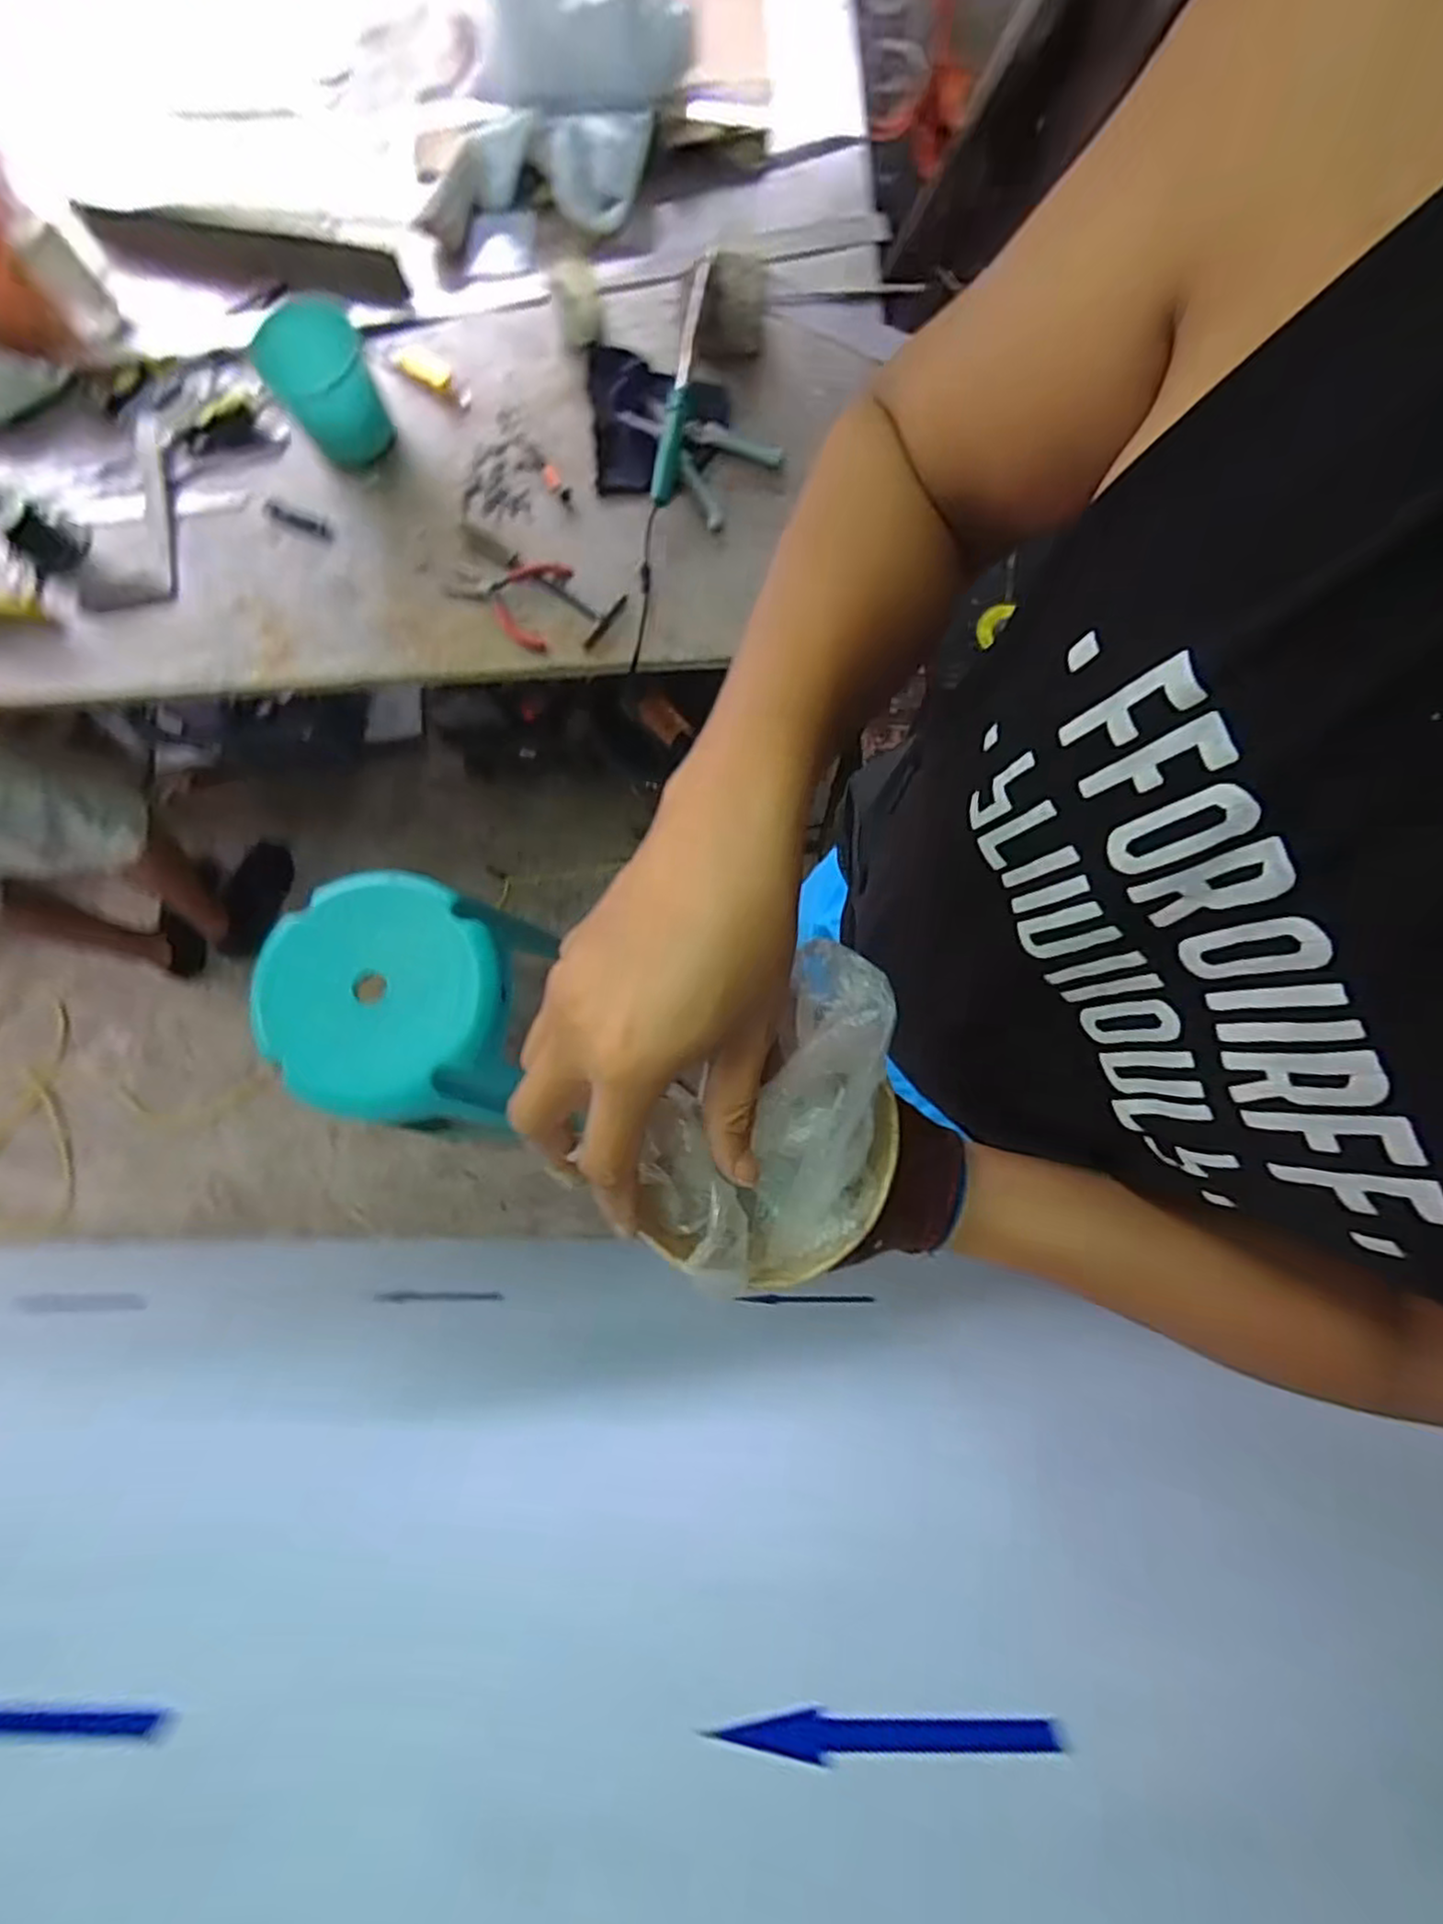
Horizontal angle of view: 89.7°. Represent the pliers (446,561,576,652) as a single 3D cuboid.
[{"bbox_3d":[-0.254,-0.430,0.845,0.137,0.010,0.107,18,81,6],"label":"pliers"}]

